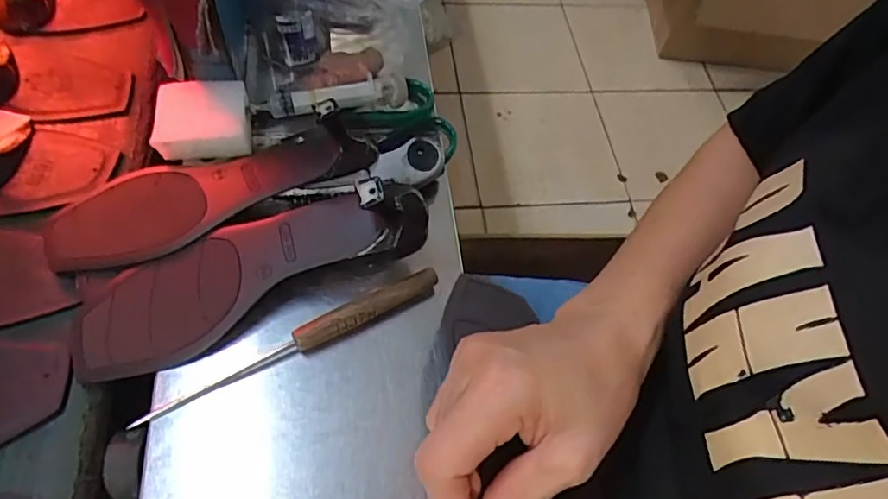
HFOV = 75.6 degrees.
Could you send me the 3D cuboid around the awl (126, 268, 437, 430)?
[{"bbox_3d":[-0.092,0.056,0.356,0.194,0.015,0.021,-25,65,-20],"label":"awl"}]

